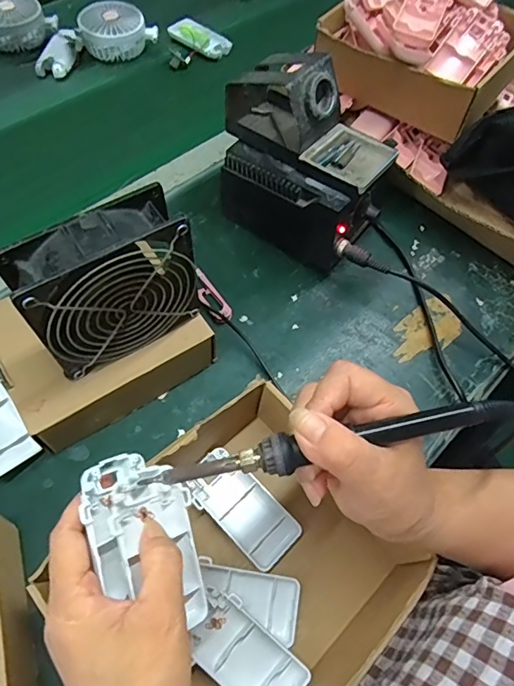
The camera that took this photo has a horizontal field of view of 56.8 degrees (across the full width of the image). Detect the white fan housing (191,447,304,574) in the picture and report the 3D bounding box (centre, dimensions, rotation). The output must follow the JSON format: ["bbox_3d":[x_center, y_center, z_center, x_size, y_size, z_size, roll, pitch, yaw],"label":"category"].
[{"bbox_3d":[-0.012,0.132,0.380,0.094,0.018,0.047,40,65,14],"label":"white fan housing"}]

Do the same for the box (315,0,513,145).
[{"bbox_3d":[0.199,-0.365,0.574,0.208,0.105,0.179,35,63,12],"label":"box"}]

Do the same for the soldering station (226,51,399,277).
[{"bbox_3d":[0.045,-0.184,0.483,0.171,0.159,0.110,34,63,12],"label":"soldering station"}]

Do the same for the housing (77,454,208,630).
[{"bbox_3d":[-0.064,0.118,0.277,0.057,0.018,0.105,-10,78,-46],"label":"housing"}]

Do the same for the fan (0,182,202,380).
[{"bbox_3d":[-0.105,-0.040,0.348,0.118,0.113,0.042,-28,69,-20],"label":"fan"}]

